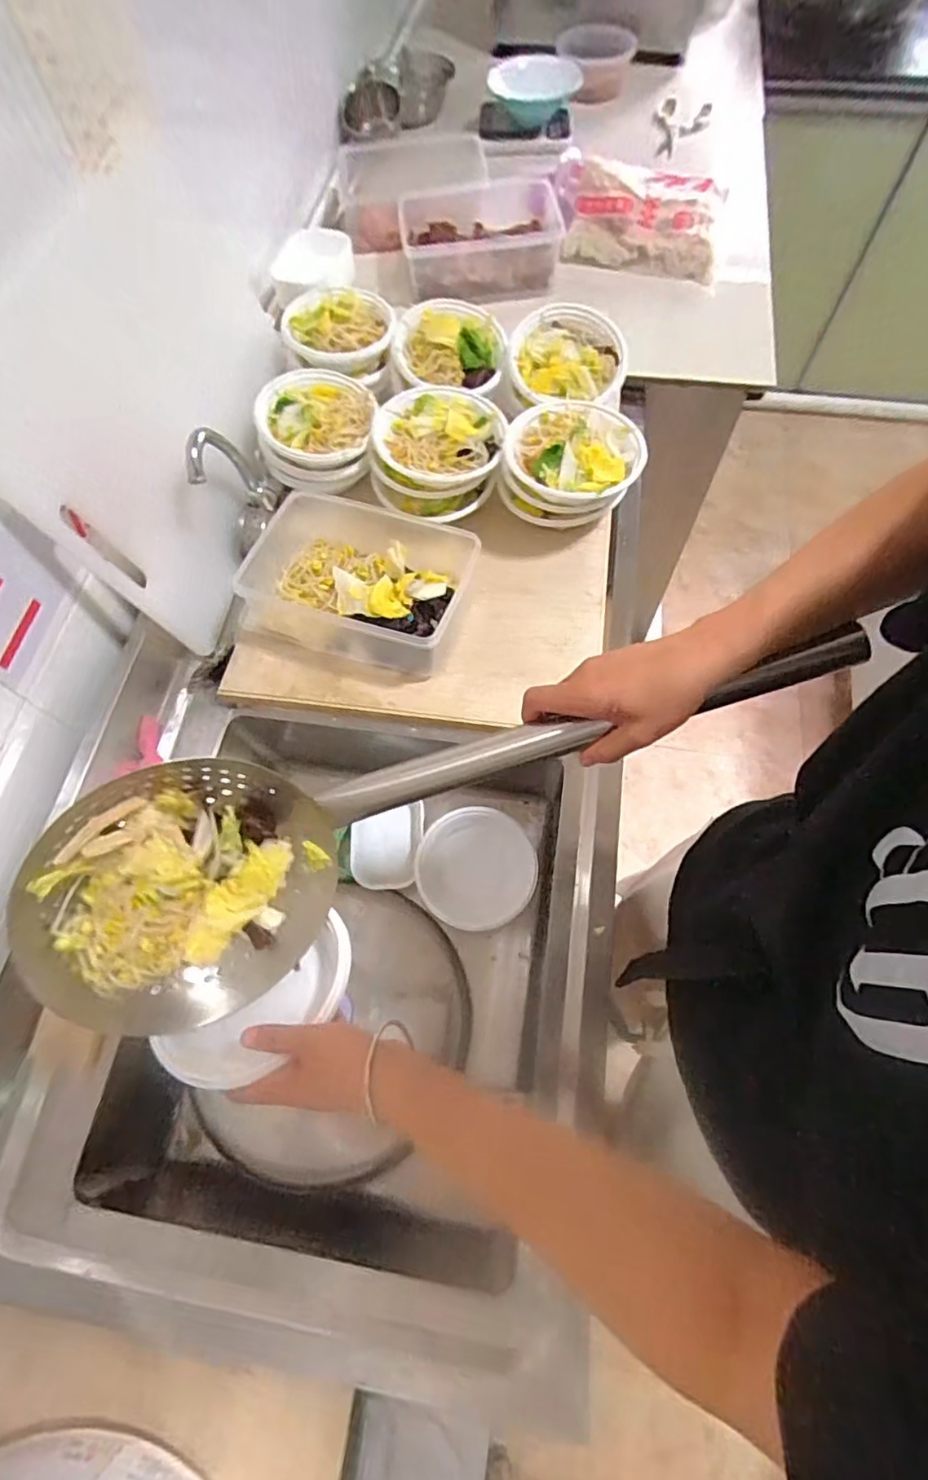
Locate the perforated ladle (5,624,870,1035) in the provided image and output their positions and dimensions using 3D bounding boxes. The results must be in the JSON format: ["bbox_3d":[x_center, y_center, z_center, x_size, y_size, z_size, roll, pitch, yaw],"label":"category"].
[{"bbox_3d":[0.006,0.047,0.462,0.618,0.161,0.170,-20,67,0],"label":"perforated ladle"}]

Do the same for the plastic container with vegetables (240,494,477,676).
[{"bbox_3d":[-0.137,-0.194,0.746,0.274,0.086,0.180,15,68,9],"label":"plastic container with vegetables"}]

